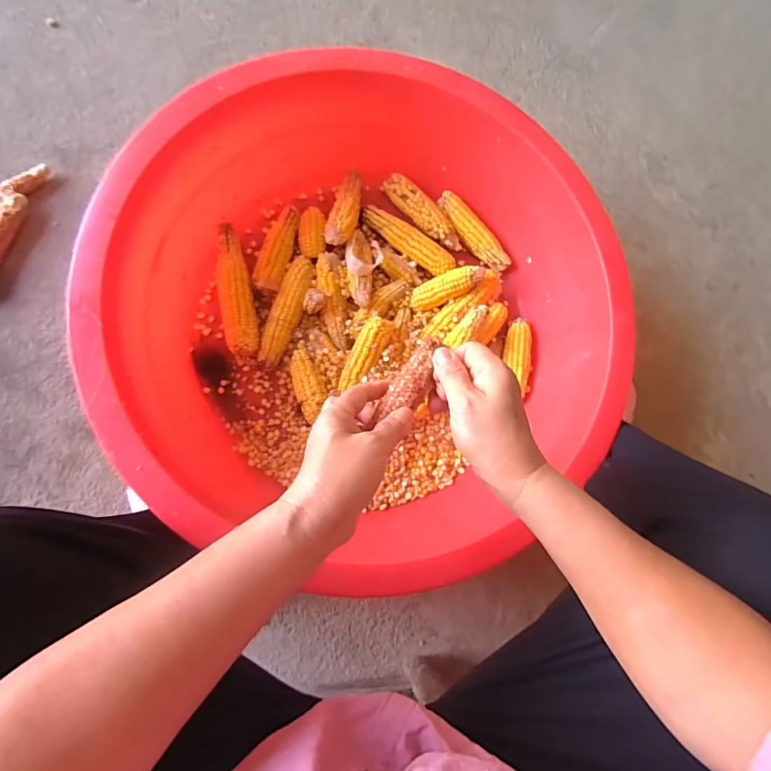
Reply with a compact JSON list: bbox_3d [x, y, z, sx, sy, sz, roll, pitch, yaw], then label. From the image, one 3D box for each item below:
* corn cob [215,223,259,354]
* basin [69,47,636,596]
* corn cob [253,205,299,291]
[{"bbox_3d":[-0.228,-0.142,0.655,0.050,0.042,0.198,-12,84,-11],"label":"corn cob"},{"bbox_3d":[-0.029,-0.106,0.616,0.653,0.235,0.635,1,84,-7],"label":"basin"},{"bbox_3d":[-0.167,-0.216,0.681,0.044,0.046,0.144,17,80,-7],"label":"corn cob"}]

